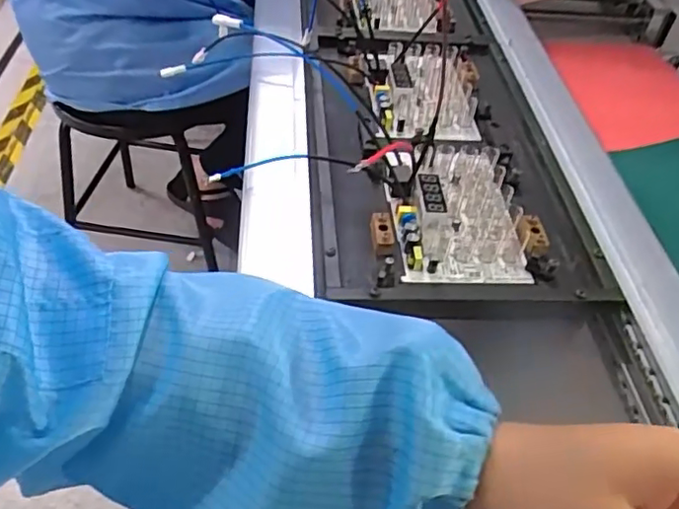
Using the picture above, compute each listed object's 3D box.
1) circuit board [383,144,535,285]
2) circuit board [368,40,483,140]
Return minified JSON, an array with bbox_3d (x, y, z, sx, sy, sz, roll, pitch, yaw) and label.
[{"bbox_3d":[0.082,-0.039,0.439,0.090,0.018,0.135,-2,50,-6],"label":"circuit board"},{"bbox_3d":[0.074,-0.153,0.540,0.087,0.015,0.141,0,49,-5],"label":"circuit board"}]

